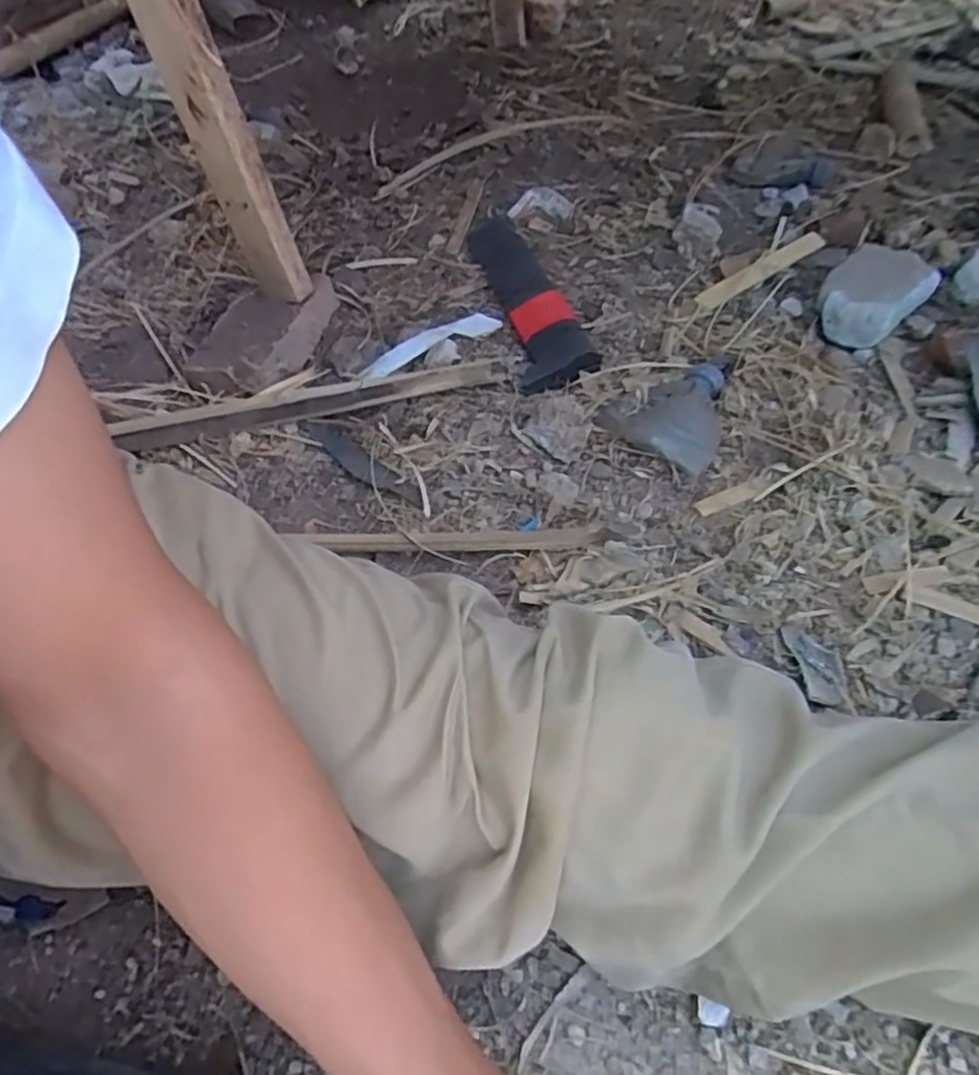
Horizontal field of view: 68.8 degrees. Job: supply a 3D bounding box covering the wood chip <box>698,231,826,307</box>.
[{"bbox_3d":[0.296,-0.292,0.781,0.179,0.006,0.025,-31,64,-16],"label":"wood chip"}]

